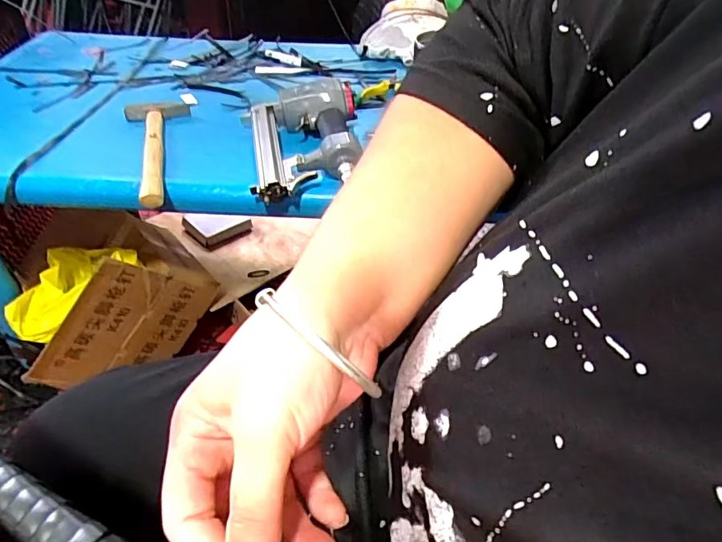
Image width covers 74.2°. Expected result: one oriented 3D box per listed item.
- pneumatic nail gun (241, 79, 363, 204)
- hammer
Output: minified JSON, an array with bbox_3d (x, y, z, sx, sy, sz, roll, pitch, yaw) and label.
[{"bbox_3d":[-0.078,-0.178,0.648,0.148,0.071,0.221,-3,42,-8],"label":"pneumatic nail gun"},{"bbox_3d":[-0.271,-0.177,0.668,0.092,0.031,0.292,-14,44,-20],"label":"hammer"}]

